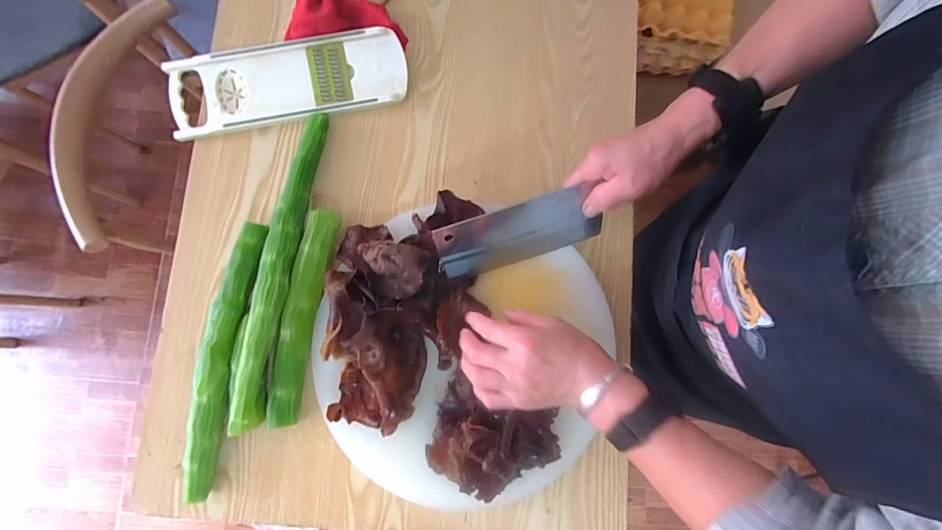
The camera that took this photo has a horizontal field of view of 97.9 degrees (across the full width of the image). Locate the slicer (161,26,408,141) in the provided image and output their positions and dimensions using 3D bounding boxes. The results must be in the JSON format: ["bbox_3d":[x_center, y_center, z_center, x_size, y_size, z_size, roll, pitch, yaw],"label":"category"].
[{"bbox_3d":[-0.245,-0.247,0.555,0.308,0.030,0.103,-10,82,-3],"label":"slicer"}]

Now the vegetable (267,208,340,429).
[{"bbox_3d":[-0.203,0.060,0.506,0.037,0.046,0.255,10,82,0],"label":"vegetable"}]

